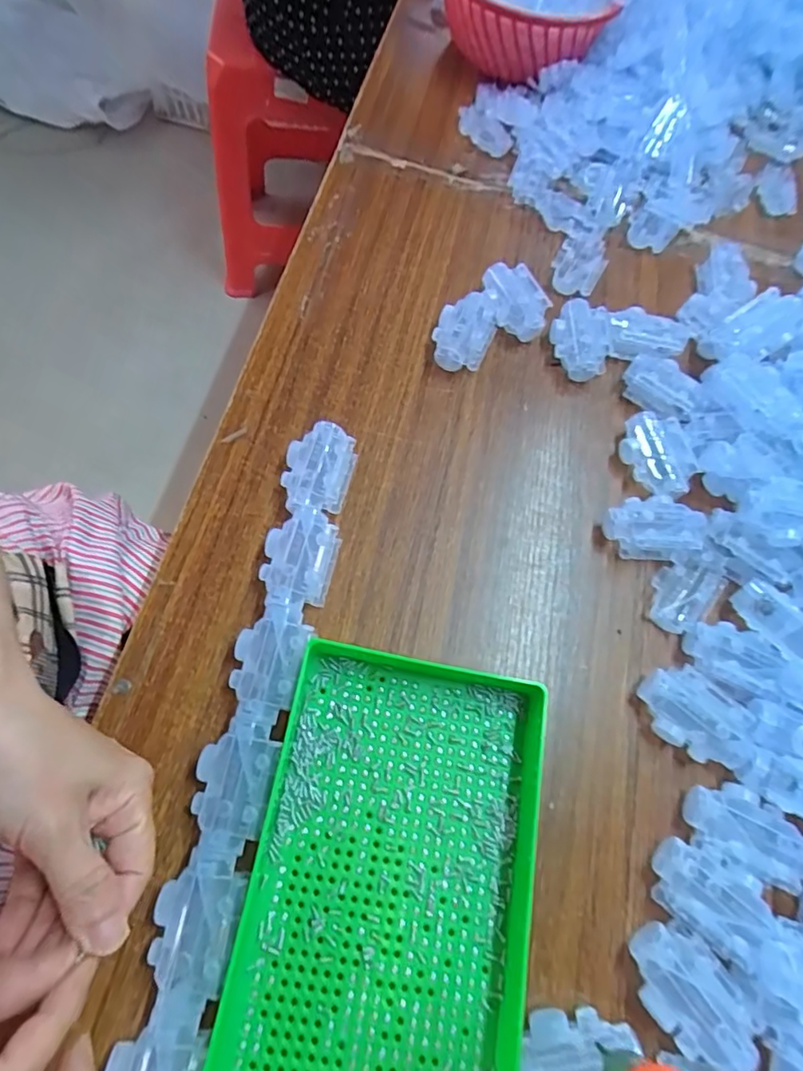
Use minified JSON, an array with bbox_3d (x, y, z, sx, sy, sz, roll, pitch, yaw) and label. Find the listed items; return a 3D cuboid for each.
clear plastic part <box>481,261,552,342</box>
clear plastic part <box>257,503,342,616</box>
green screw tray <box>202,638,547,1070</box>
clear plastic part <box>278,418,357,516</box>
[{"bbox_3d":[0.097,-0.198,0.459,0.045,0.032,0.062,-8,69,-8],"label":"clear plastic part"},{"bbox_3d":[-0.069,0.017,0.357,0.046,0.023,0.068,13,68,0],"label":"clear plastic part"},{"bbox_3d":[-0.004,0.193,0.298,0.154,0.042,0.239,11,68,-1],"label":"green screw tray"},{"bbox_3d":[-0.060,-0.045,0.382,0.045,0.027,0.066,15,68,1],"label":"clear plastic part"}]

